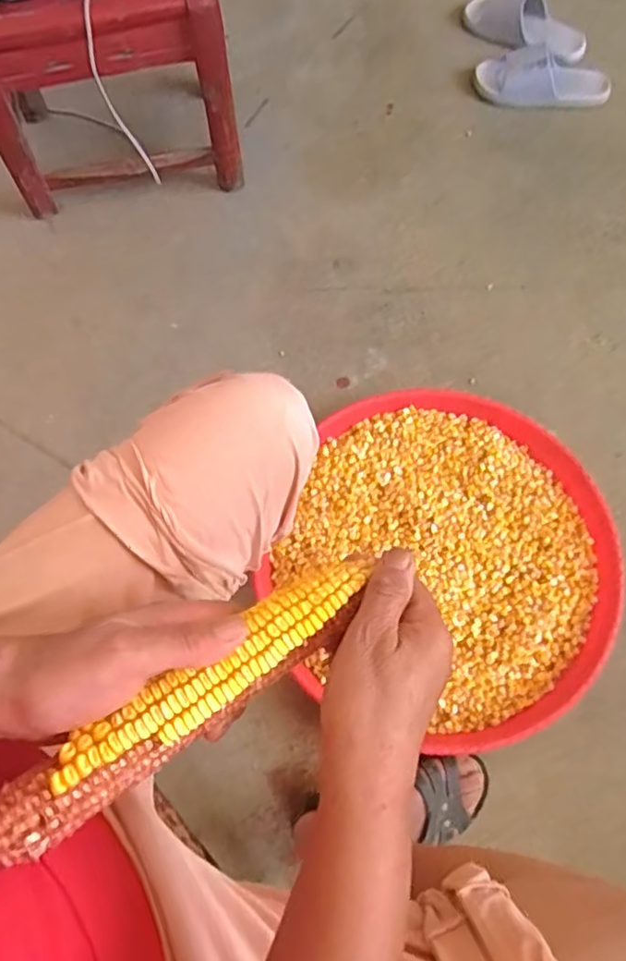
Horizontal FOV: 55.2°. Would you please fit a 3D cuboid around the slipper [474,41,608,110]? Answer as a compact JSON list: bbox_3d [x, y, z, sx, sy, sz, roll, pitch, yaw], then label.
[{"bbox_3d":[0.431,-0.746,1.122,0.247,0.067,0.089,10,68,4],"label":"slipper"}]

